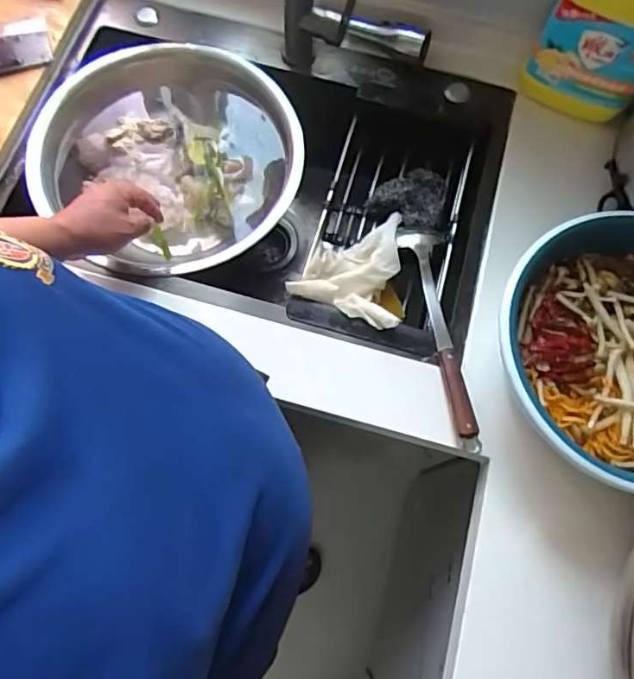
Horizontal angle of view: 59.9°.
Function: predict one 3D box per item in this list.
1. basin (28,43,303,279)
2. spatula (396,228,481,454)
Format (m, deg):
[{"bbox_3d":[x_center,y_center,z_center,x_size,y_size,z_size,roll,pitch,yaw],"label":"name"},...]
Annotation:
[{"bbox_3d":[-0.203,-0.263,0.812,0.355,0.099,0.340,1,72,-2],"label":"basin"},{"bbox_3d":[0.154,-0.012,0.695,0.054,0.051,0.309,-7,72,-4],"label":"spatula"}]

